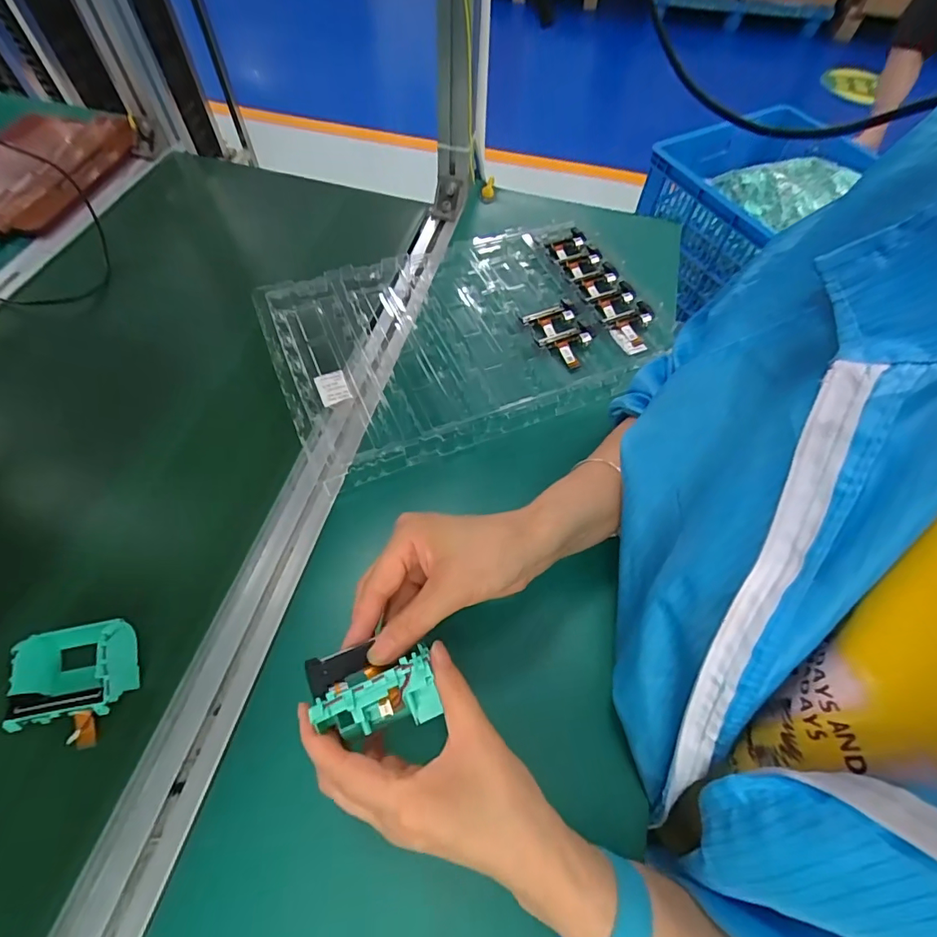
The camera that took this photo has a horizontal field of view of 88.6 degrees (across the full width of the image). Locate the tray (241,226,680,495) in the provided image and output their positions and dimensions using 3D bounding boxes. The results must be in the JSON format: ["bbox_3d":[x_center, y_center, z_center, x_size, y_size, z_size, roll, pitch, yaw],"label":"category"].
[{"bbox_3d":[0.003,-0.156,0.539,0.415,0.040,0.264,-22,65,-13],"label":"tray"}]

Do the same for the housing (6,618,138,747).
[{"bbox_3d":[-0.281,0.154,0.342,0.079,0.049,0.076,-6,62,-5],"label":"housing"}]

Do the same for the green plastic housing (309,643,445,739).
[{"bbox_3d":[-0.050,0.131,0.271,0.065,0.021,0.034,-18,64,-5],"label":"green plastic housing"}]

